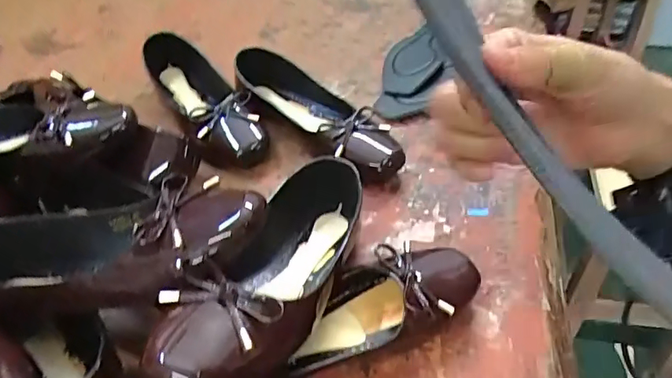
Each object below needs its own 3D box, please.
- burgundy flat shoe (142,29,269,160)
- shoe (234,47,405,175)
[{"bbox_3d":[-0.171,-0.112,0.646,0.075,0.061,0.269,-27,48,-21],"label":"burgundy flat shoe"},{"bbox_3d":[-0.026,-0.086,0.596,0.084,0.052,0.252,-36,52,-29],"label":"shoe"}]

